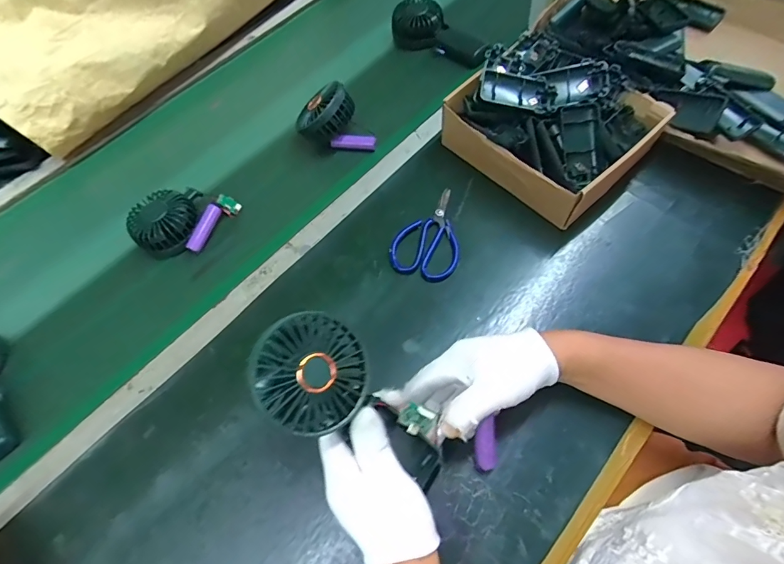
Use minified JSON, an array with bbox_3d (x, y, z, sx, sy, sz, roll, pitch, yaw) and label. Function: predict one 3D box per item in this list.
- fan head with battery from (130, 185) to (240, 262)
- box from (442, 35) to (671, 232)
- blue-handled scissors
[{"bbox_3d":[-0.275,-0.087,0.554,0.127,0.037,0.089,-37,62,-13],"label":"fan head with battery"},{"bbox_3d":[0.201,-0.199,0.533,0.198,0.086,0.214,-43,67,-16],"label":"box"},{"bbox_3d":[0.050,-0.060,0.515,0.080,0.013,0.119,17,64,17],"label":"blue-handled scissors"}]

